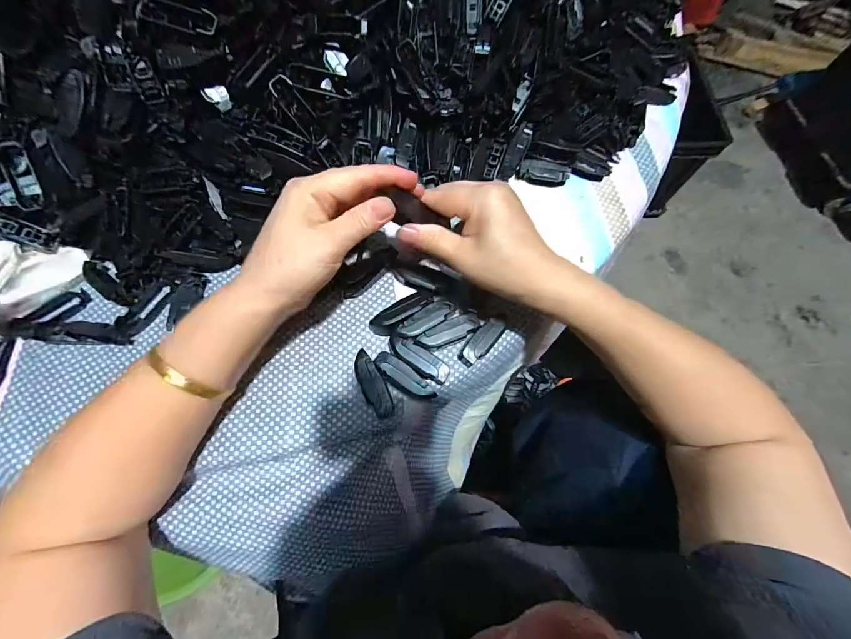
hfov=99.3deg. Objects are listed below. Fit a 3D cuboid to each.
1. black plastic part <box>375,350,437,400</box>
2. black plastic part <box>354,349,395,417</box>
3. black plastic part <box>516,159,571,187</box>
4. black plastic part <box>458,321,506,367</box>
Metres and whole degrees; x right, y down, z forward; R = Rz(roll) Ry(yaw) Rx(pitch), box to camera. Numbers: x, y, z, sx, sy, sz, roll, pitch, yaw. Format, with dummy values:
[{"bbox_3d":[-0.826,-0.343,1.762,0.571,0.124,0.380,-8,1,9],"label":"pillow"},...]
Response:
[{"bbox_3d":[-0.016,0.045,0.282,0.053,0.010,0.016,35,74,11],"label":"black plastic part"},{"bbox_3d":[-0.041,0.051,0.282,0.018,0.013,0.055,-25,87,-9],"label":"black plastic part"},{"bbox_3d":[0.114,-0.142,0.353,0.048,0.019,0.015,5,71,2],"label":"black plastic part"},{"bbox_3d":[0.044,0.018,0.290,0.019,0.006,0.047,39,75,12],"label":"black plastic part"}]

